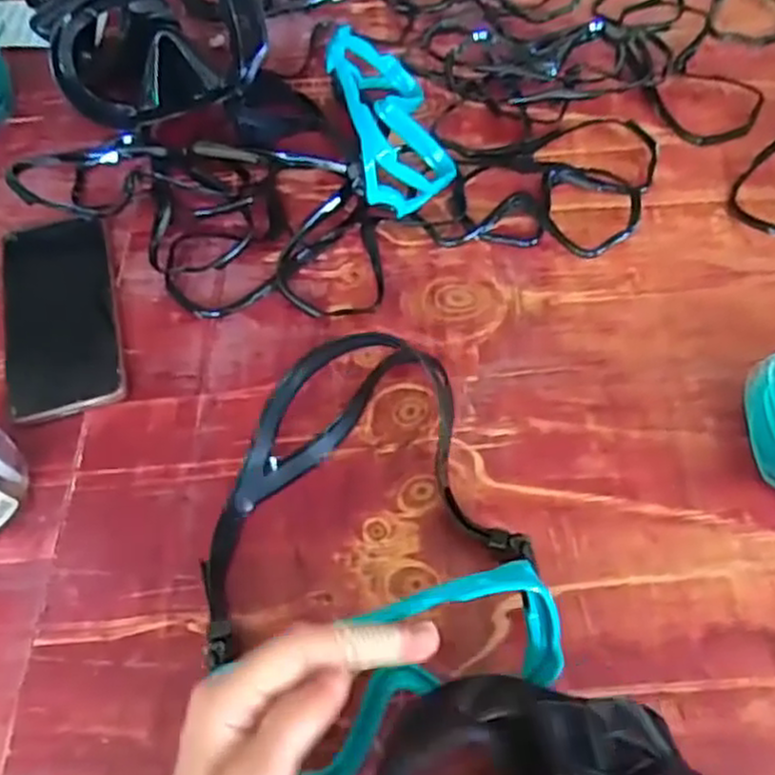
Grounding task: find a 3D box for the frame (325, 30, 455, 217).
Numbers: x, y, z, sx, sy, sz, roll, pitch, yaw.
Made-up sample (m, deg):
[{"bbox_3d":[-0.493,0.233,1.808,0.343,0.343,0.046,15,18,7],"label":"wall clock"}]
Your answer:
[{"bbox_3d":[0.001,-0.204,0.538,0.070,0.069,0.167,-11,61,-4],"label":"frame"}]

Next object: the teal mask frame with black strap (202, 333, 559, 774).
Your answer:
[{"bbox_3d":[-0.022,0.070,0.387,0.168,0.069,0.225,-22,63,-10],"label":"teal mask frame with black strap"}]

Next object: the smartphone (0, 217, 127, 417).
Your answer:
[{"bbox_3d":[-0.221,-0.054,0.492,0.071,0.011,0.166,-15,62,-7],"label":"smartphone"}]

